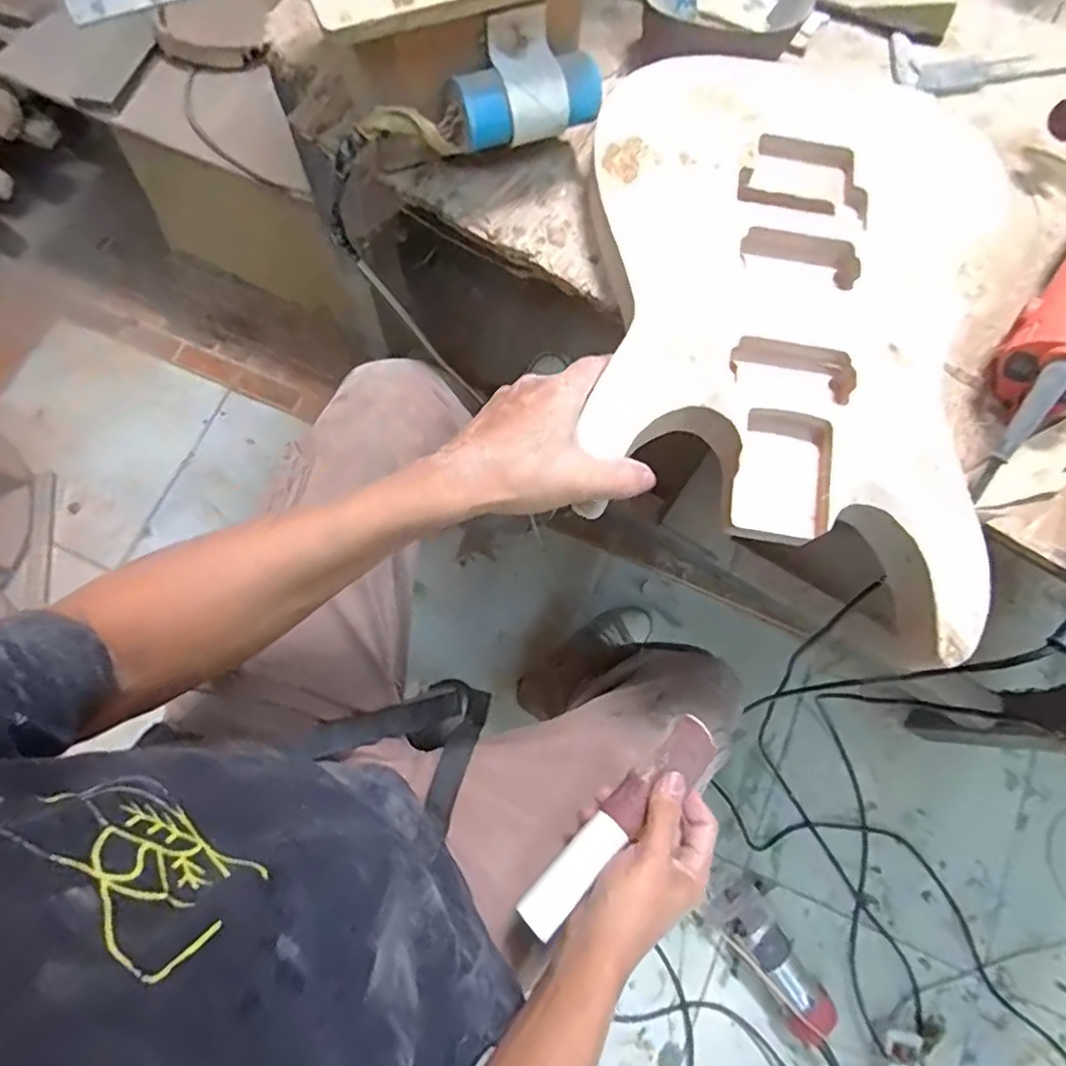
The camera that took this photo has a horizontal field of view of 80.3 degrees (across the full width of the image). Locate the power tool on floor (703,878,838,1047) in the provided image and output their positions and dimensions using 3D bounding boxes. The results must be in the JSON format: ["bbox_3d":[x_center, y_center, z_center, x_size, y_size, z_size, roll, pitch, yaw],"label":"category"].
[{"bbox_3d":[0.363,0.652,0.946,0.080,0.087,0.228,-36,79,-9],"label":"power tool on floor"}]

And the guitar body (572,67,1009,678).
[{"bbox_3d":[0.173,-0.149,0.445,0.291,0.048,0.391,14,79,3],"label":"guitar body"}]

